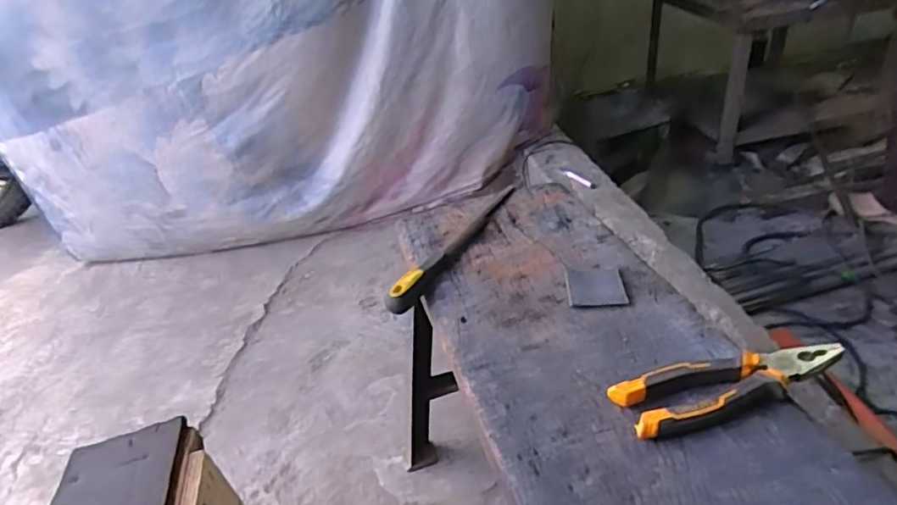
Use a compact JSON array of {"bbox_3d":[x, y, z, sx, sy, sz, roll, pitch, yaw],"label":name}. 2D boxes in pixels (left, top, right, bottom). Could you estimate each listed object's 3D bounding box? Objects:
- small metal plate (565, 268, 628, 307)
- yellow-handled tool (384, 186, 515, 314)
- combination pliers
[{"bbox_3d":[0.158,0.037,0.657,0.059,0.006,0.069,-1,34,8],"label":"small metal plate"},{"bbox_3d":[0.014,-0.014,0.753,0.025,0.027,0.291,13,38,27],"label":"yellow-handled tool"},{"bbox_3d":[0.234,0.110,0.508,0.187,0.030,0.052,-13,34,-10],"label":"combination pliers"}]

